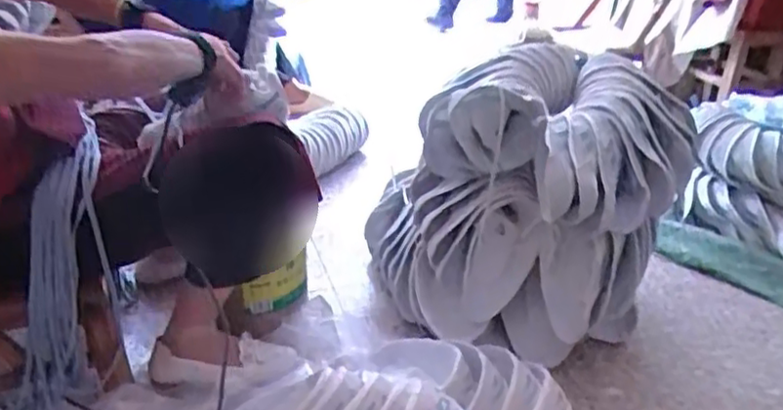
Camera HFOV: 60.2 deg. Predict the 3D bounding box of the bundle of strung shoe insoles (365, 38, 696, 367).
[{"bbox_3d":[0.246,-0.022,1.319,0.446,0.468,0.509,-17,34,-34],"label":"bundle of strung shoe insoles"}]

